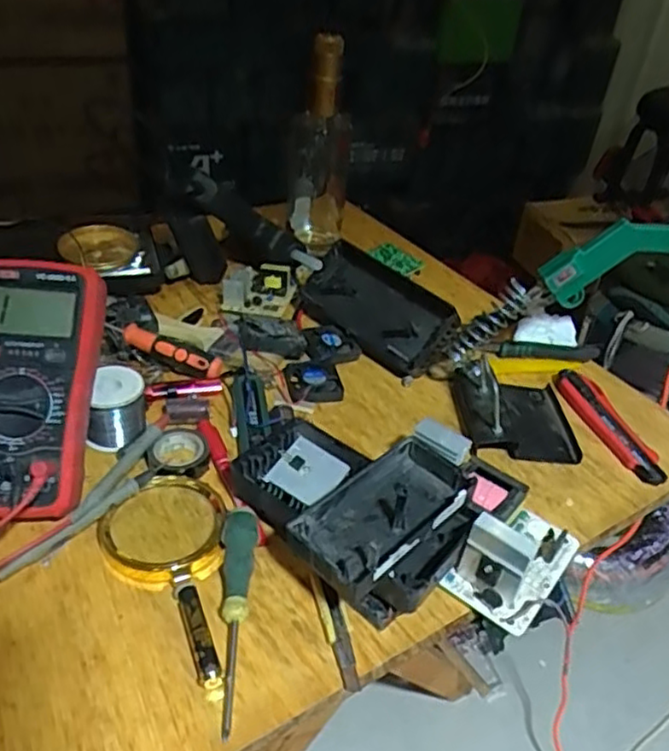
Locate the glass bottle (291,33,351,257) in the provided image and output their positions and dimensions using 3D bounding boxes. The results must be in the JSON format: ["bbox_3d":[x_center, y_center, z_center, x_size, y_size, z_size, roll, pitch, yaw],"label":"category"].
[{"bbox_3d":[-0.017,-0.266,0.801,0.069,0.237,0.064,5,36,-2],"label":"glass bottle"}]

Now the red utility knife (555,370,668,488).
[{"bbox_3d":[0.261,0.044,0.646,0.034,0.017,0.150,-6,38,-17],"label":"red utility knife"}]

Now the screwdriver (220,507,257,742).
[{"bbox_3d":[-0.066,0.156,0.445,0.022,0.019,0.150,1,49,-5],"label":"screwdriver"}]

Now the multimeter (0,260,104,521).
[{"bbox_3d":[-0.227,0.009,0.492,0.091,0.186,0.050,4,-7,-1],"label":"multimeter"}]

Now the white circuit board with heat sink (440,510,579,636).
[{"bbox_3d":[0.139,0.125,0.489,0.114,0.059,0.059,-27,48,-37],"label":"white circuit board with heat sink"}]

